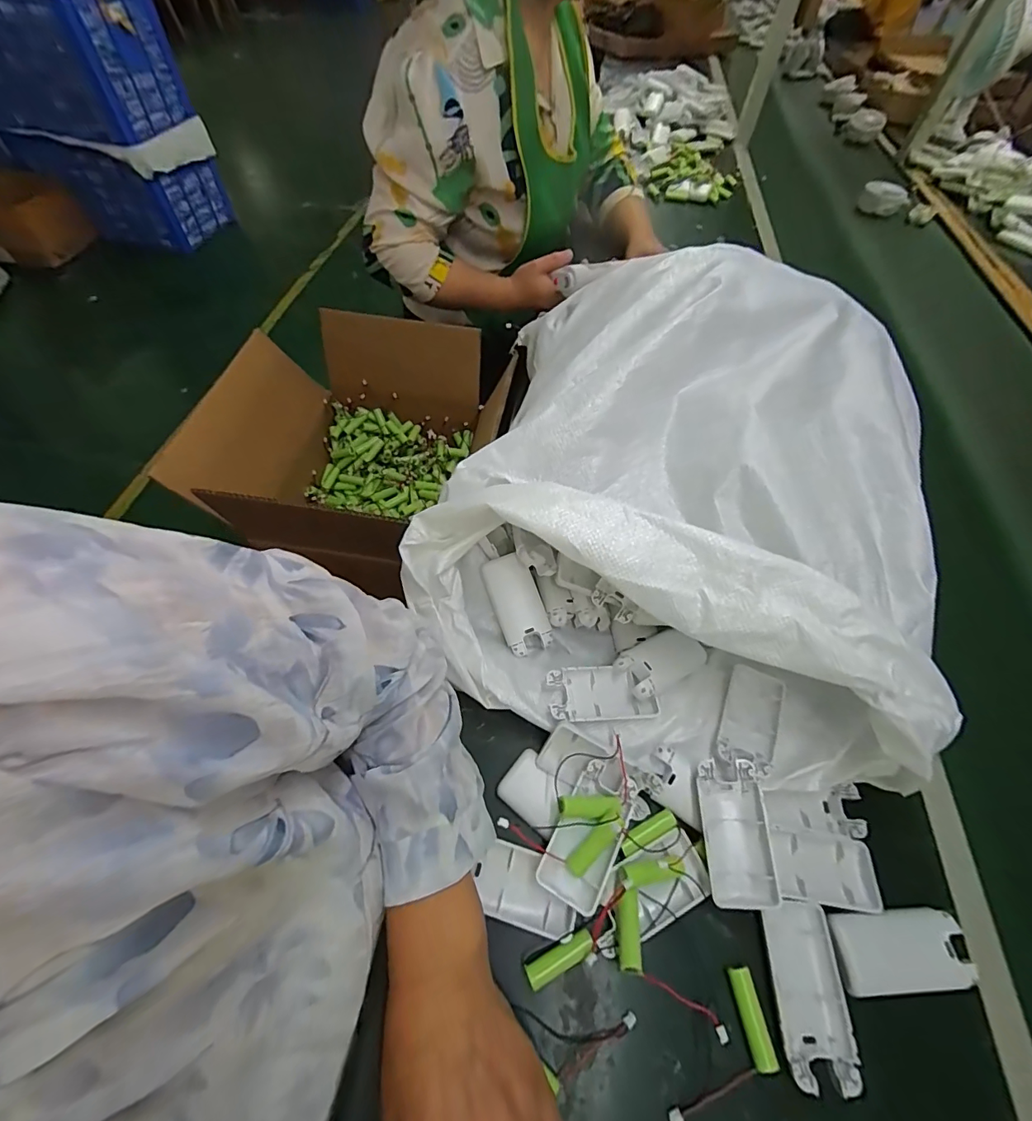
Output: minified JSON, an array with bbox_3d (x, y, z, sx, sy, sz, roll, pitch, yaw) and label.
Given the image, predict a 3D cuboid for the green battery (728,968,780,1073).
[{"bbox_3d":[0.156,0.300,0.302,0.013,0.013,0.049,-3,58,-5],"label":"green battery"}]

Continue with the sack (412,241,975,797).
[{"bbox_3d":[0.144,-0.065,0.432,0.399,0.181,0.429,13,58,5],"label":"sack"}]

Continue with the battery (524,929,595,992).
[{"bbox_3d":[0.031,0.277,0.320,0.049,0.013,0.016,-20,61,-15],"label":"battery"}]

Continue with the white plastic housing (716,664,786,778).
[{"bbox_3d":[0.205,0.137,0.400,0.048,0.016,0.090,26,60,13],"label":"white plastic housing"}]

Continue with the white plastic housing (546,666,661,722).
[{"bbox_3d":[0.074,0.116,0.401,0.091,0.019,0.045,-3,58,-5],"label":"white plastic housing"}]

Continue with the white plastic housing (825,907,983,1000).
[{"bbox_3d":[0.271,0.274,0.324,0.088,0.013,0.044,-1,58,-4],"label":"white plastic housing"}]

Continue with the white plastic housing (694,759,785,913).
[{"bbox_3d":[0.162,0.203,0.346,0.045,0.031,0.092,-1,58,-4],"label":"white plastic housing"}]

